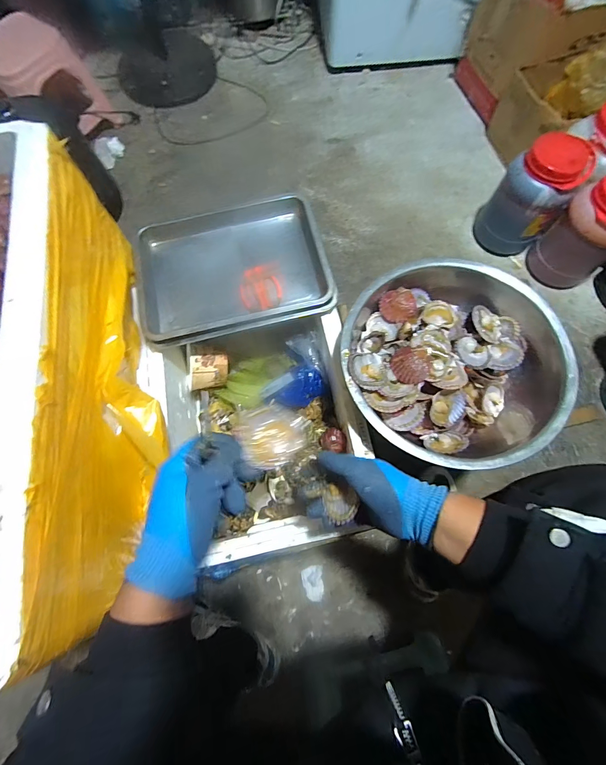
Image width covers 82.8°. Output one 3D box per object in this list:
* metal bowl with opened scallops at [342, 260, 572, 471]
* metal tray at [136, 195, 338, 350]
[{"bbox_3d":[0.258,-0.030,0.634,0.370,0.140,0.361,0,71,1],"label":"metal bowl with opened scallops"},{"bbox_3d":[-0.147,-0.239,0.729,0.381,0.049,0.297,-14,71,-4],"label":"metal tray"}]

